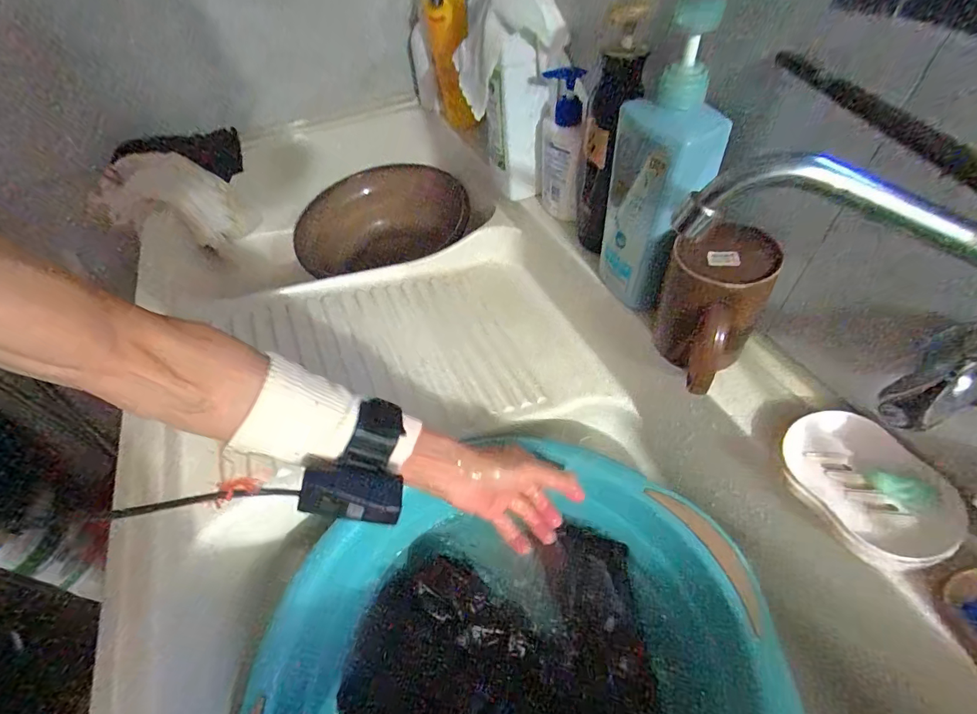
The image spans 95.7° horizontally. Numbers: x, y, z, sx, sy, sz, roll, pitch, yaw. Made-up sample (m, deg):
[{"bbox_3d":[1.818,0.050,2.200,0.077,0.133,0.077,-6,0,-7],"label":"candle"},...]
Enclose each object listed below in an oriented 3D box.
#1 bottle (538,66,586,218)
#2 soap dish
[{"bbox_3d":[0.095,-0.256,0.544,0.048,0.176,0.093,-30,53,-18],"label":"bottle"},{"bbox_3d":[0.277,0.091,0.324,0.078,0.023,0.110,-23,51,-14],"label":"soap dish"}]

